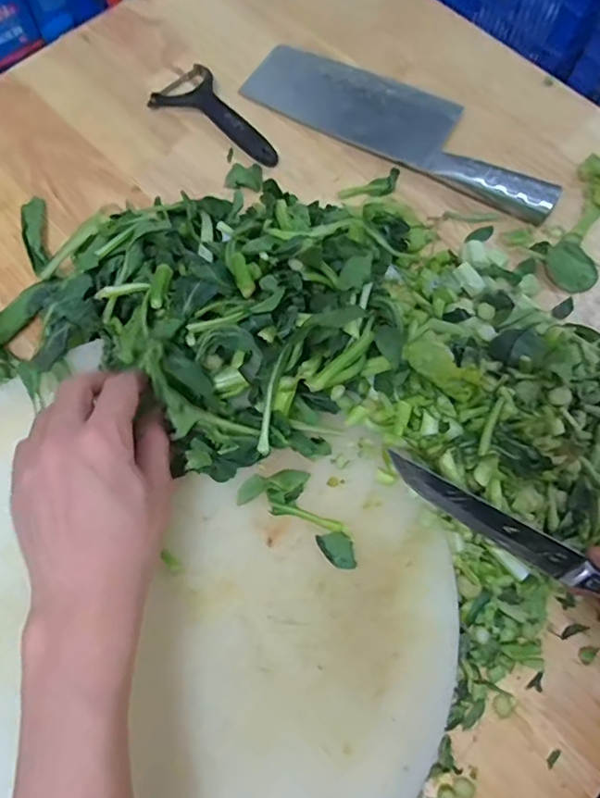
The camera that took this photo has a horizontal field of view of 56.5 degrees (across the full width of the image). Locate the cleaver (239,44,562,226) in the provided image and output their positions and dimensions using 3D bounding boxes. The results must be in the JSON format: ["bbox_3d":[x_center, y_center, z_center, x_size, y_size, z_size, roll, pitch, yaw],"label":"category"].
[{"bbox_3d":[0.098,-0.263,0.523,0.310,0.029,0.084,30,73,10],"label":"cleaver"}]

